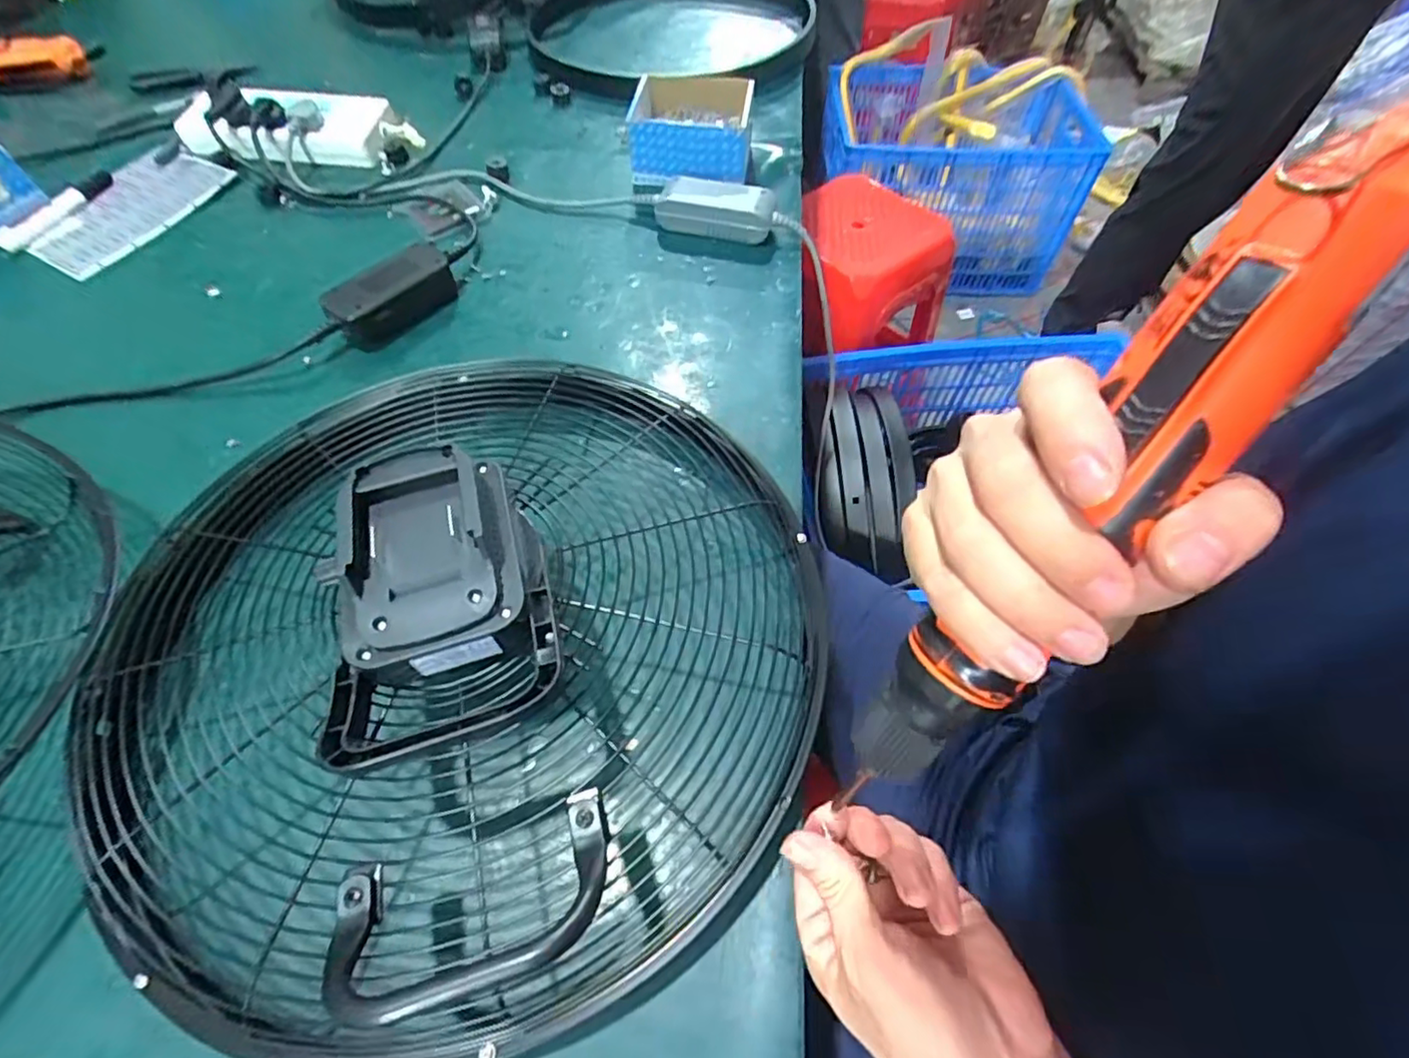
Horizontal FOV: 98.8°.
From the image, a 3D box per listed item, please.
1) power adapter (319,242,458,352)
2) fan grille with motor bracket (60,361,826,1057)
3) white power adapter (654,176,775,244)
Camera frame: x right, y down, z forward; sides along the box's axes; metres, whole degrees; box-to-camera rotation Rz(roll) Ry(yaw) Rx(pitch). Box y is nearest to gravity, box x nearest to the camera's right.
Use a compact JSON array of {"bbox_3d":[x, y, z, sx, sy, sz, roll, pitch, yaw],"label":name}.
[{"bbox_3d":[-0.300,-0.226,0.584,0.119,0.042,0.061,-38,65,-22],"label":"power adapter"},{"bbox_3d":[-0.108,0.042,0.357,0.406,0.119,0.377,0,57,-1],"label":"fan grille with motor bracket"},{"bbox_3d":[0.011,-0.349,0.656,0.126,0.042,0.050,7,57,4],"label":"white power adapter"}]

